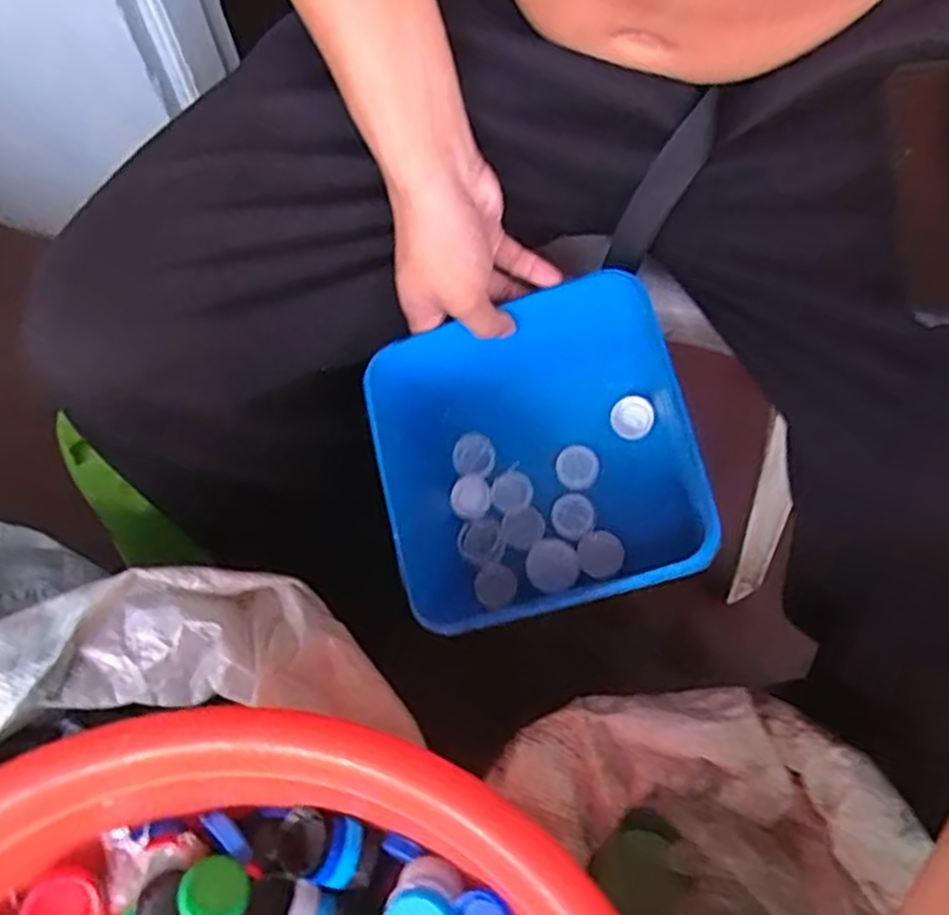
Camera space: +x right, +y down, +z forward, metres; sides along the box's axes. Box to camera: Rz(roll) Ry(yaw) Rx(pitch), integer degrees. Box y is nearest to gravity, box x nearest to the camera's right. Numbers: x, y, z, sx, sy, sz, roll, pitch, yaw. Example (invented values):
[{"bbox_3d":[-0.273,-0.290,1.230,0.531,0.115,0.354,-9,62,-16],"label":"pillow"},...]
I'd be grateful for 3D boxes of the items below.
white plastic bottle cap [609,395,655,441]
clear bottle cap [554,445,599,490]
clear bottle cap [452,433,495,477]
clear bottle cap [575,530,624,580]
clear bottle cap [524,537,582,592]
[{"bbox_3d":[0.115,-0.030,0.547,0.032,0.005,0.032,-2,85,19],"label":"white plastic bottle cap"},{"bbox_3d":[0.075,0.007,0.552,0.033,0.005,0.031,-5,77,21],"label":"clear bottle cap"},{"bbox_3d":[-0.001,-0.002,0.577,0.032,0.011,0.032,-1,82,4],"label":"clear bottle cap"},{"bbox_3d":[0.088,0.068,0.527,0.033,0.004,0.032,-6,73,20],"label":"clear bottle cap"},{"bbox_3d":[0.058,0.079,0.543,0.038,0.014,0.036,23,84,22],"label":"clear bottle cap"}]

